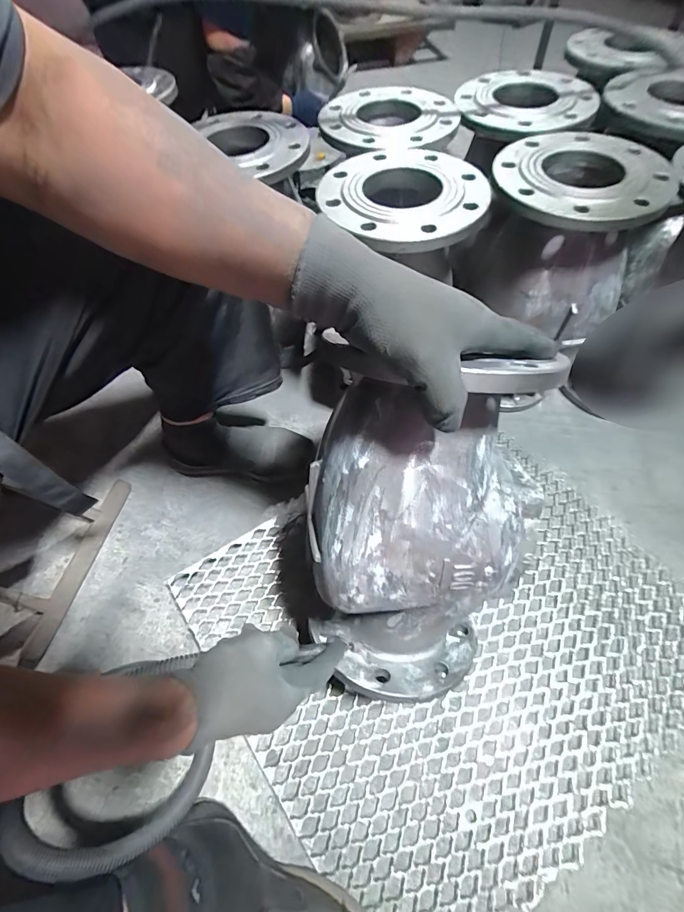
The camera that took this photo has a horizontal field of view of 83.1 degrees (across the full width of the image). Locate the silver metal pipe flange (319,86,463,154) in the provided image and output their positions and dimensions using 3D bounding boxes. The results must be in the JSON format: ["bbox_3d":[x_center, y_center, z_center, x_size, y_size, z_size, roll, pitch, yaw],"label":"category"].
[{"bbox_3d":[0.075,-0.530,0.606,0.202,0.029,0.218,-2,61,3],"label":"silver metal pipe flange"}]

